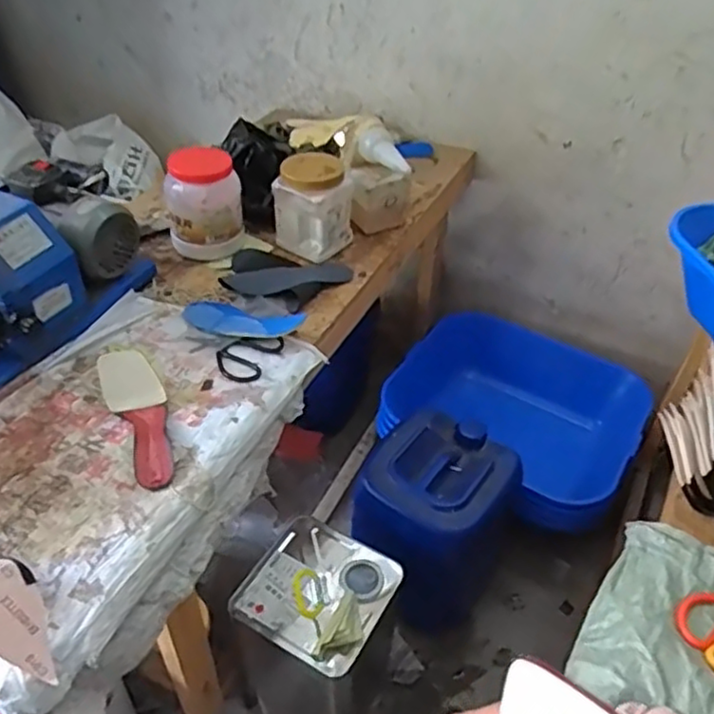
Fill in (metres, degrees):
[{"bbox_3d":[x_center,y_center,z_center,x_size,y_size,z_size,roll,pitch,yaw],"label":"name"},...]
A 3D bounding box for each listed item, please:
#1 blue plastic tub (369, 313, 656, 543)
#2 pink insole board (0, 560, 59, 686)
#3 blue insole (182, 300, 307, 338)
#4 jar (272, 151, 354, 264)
[{"bbox_3d":[0.420,0.178,1.827,0.623,0.251,0.495,26,51,28],"label":"blue plastic tub"},{"bbox_3d":[-0.418,0.263,0.762,0.245,0.056,0.075,30,52,30],"label":"pink insole board"},{"bbox_3d":[-0.205,-0.066,1.183,0.212,0.016,0.083,8,44,12],"label":"blue insole"},{"bbox_3d":[-0.091,-0.305,1.347,0.119,0.168,0.114,30,52,30],"label":"jar"}]

